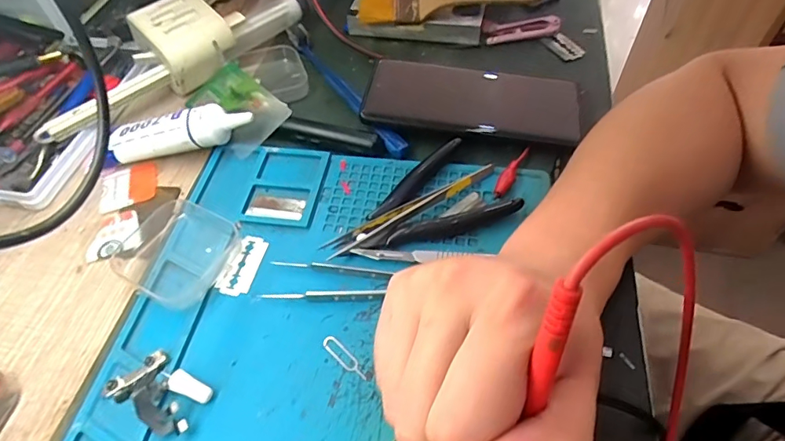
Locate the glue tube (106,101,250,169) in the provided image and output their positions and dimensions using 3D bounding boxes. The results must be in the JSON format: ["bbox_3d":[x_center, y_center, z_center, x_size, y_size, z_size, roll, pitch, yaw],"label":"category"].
[{"bbox_3d":[-0.159,-0.063,0.355,0.110,0.035,0.030,-2,53,1],"label":"glue tube"}]

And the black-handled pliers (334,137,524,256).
[{"bbox_3d":[0.019,-0.006,0.313,0.111,0.011,0.070,-29,57,-18],"label":"black-handled pliers"}]

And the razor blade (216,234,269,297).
[{"bbox_3d":[-0.095,0.027,0.302,0.022,0.004,0.042,9,54,10],"label":"razor blade"}]

